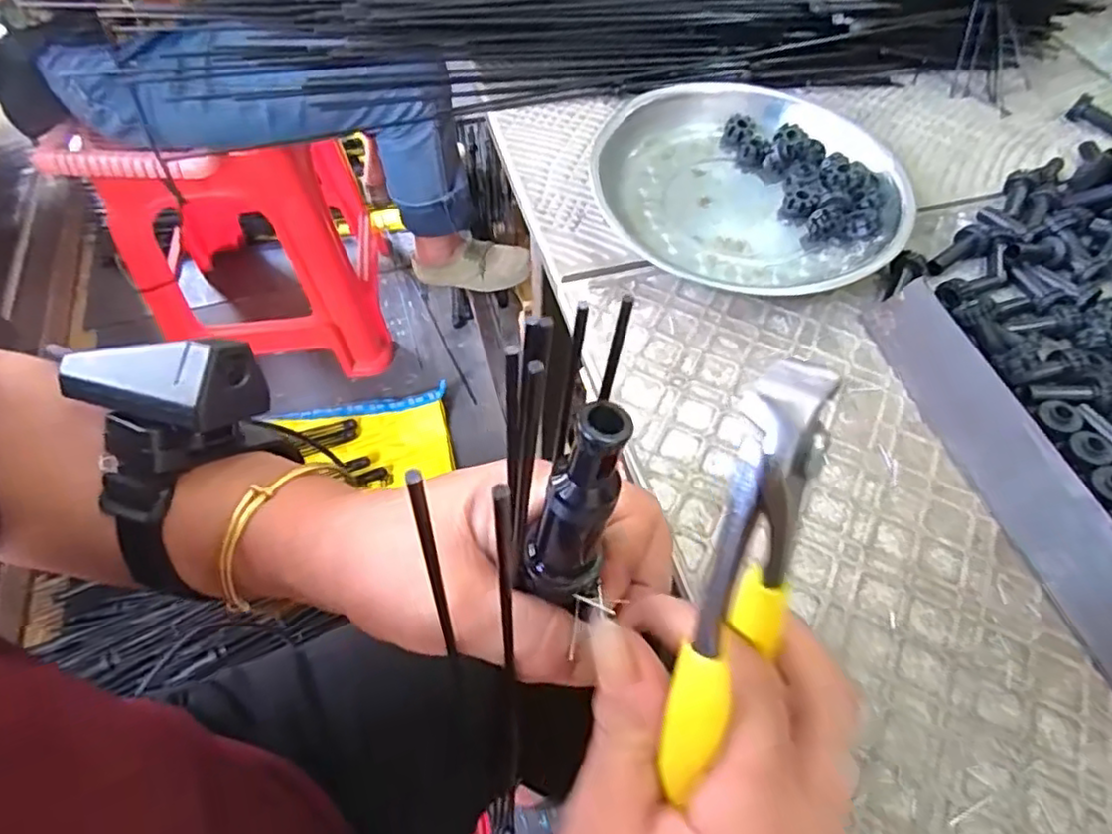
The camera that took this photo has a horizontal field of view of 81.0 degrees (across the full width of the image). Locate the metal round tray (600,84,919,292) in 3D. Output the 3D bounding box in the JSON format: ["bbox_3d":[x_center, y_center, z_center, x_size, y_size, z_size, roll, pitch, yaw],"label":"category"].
[{"bbox_3d":[0.122,-0.147,0.398,0.177,0.027,0.168,0,58,-1],"label":"metal round tray"}]

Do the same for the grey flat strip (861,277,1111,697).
[{"bbox_3d":[0.224,0.068,0.272,0.037,0.009,0.315,-38,53,28],"label":"grey flat strip"}]

